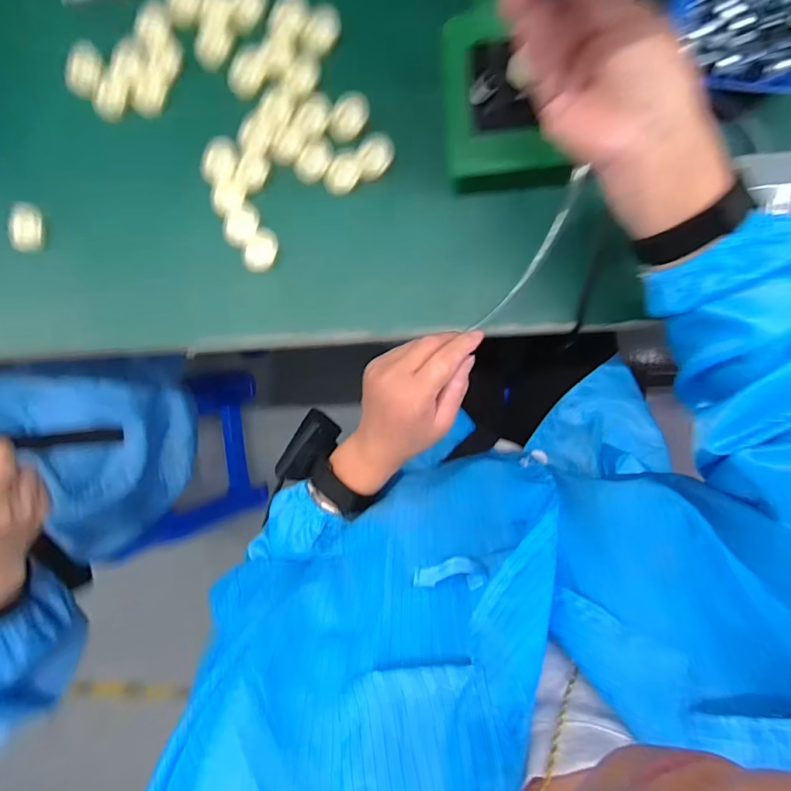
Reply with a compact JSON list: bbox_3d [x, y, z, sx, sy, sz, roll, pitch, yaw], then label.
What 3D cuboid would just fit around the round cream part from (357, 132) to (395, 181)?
[{"bbox_3d":[-0.018,-0.219,0.405,0.033,0.005,0.037,-11,94,6],"label":"round cream part"}]

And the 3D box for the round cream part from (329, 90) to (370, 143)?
[{"bbox_3d":[-0.043,-0.254,0.407,0.033,0.006,0.043,26,97,3],"label":"round cream part"}]

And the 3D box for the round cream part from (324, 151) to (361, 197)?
[{"bbox_3d":[-0.048,-0.204,0.410,0.028,0.005,0.037,33,97,2],"label":"round cream part"}]

